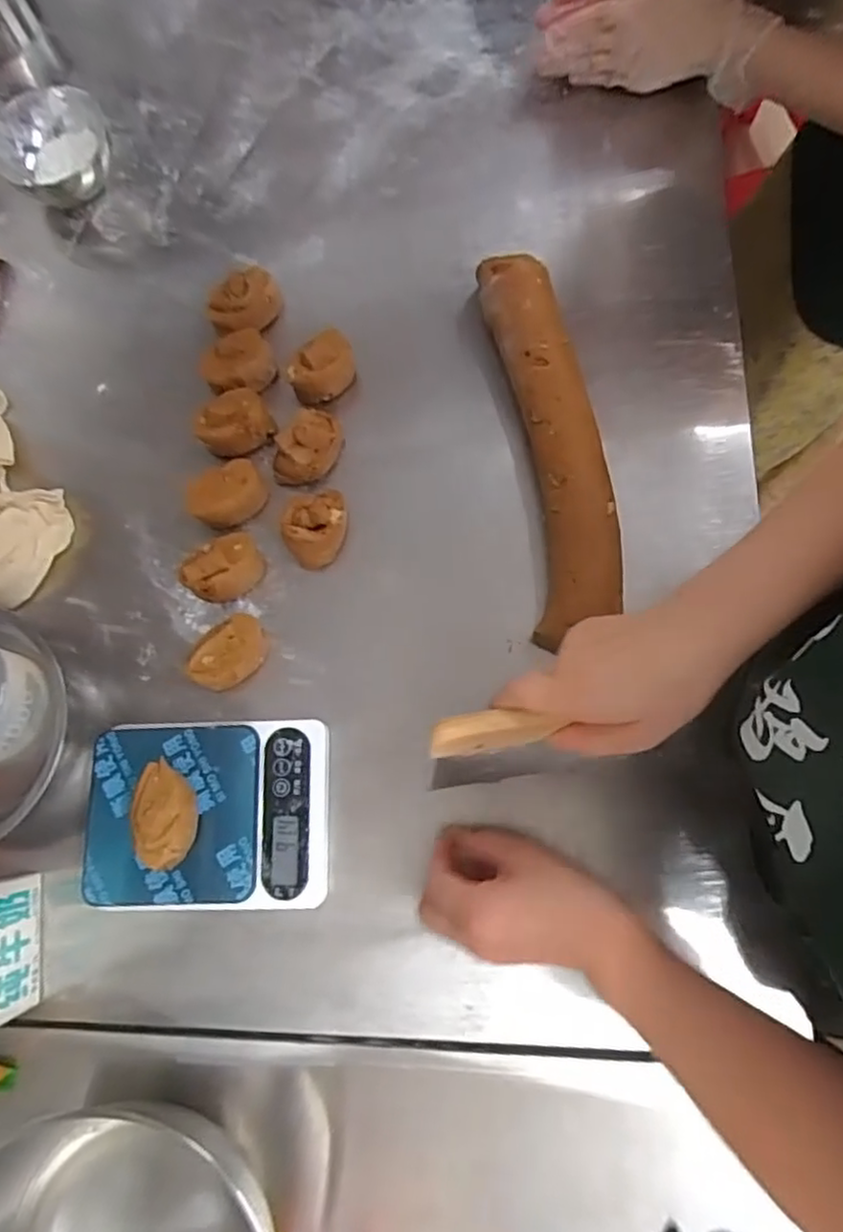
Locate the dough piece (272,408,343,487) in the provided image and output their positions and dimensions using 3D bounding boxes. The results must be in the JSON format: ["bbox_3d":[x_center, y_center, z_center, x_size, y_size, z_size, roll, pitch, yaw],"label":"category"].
[{"bbox_3d":[-0.094,-0.141,0.544,0.042,0.044,0.071,40,81,10],"label":"dough piece"}]

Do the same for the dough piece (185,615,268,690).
[{"bbox_3d":[-0.149,0.030,0.514,0.038,0.043,0.064,42,81,10],"label":"dough piece"}]

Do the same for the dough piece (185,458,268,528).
[{"bbox_3d":[-0.160,-0.099,0.543,0.063,0.043,0.042,-42,79,-8],"label":"dough piece"}]

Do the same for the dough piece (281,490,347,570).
[{"bbox_3d":[-0.084,-0.070,0.541,0.053,0.058,0.052,-17,77,-2],"label":"dough piece"}]

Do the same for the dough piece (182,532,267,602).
[{"bbox_3d":[-0.159,-0.037,0.530,0.062,0.042,0.042,-30,77,-5],"label":"dough piece"}]

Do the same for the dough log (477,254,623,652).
[{"bbox_3d":[0.108,-0.145,0.542,0.071,0.046,0.326,-7,76,0],"label":"dough log"}]

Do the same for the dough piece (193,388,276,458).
[{"bbox_3d":[-0.159,-0.163,0.559,0.063,0.048,0.046,-30,77,-5],"label":"dough piece"}]

